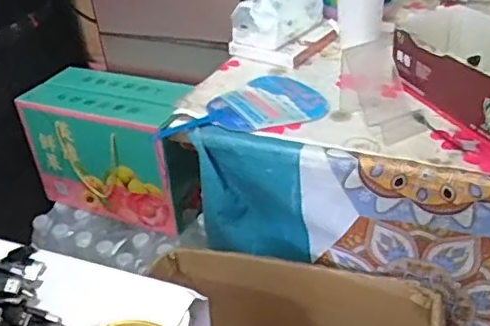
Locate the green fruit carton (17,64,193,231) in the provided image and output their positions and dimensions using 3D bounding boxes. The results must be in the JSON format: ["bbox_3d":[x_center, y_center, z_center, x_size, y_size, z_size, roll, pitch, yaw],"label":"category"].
[{"bbox_3d":[-0.246,-0.029,1.128,0.332,0.235,0.159,14,39,25],"label":"green fruit carton"}]

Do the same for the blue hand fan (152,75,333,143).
[{"bbox_3d":[-0.010,-0.085,0.834,0.241,0.009,0.135,-10,35,-7],"label":"blue hand fan"}]

